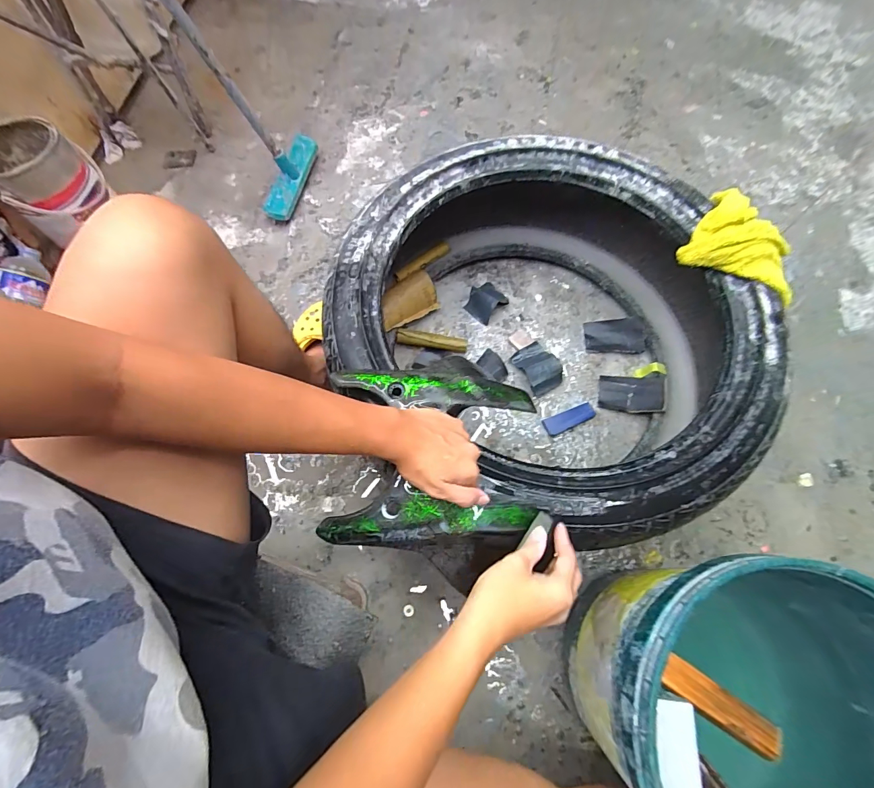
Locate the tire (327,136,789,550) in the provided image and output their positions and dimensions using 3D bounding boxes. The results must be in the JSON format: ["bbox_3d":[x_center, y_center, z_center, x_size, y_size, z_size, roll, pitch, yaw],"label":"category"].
[{"bbox_3d":[0.189,-0.121,0.696,0.620,0.262,0.609,0,68,-1],"label":"tire"}]

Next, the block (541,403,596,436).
[{"bbox_3d":[0.250,0.049,0.756,0.099,0.015,0.035,-18,69,-8],"label":"block"}]

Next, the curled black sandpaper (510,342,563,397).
[{"bbox_3d":[0.201,-0.054,0.780,0.078,0.022,0.096,-28,71,-12],"label":"curled black sandpaper"}]

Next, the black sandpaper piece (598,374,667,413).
[{"bbox_3d":[0.370,-0.003,0.761,0.115,0.020,0.077,3,65,28],"label":"black sandpaper piece"}]

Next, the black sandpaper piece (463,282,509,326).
[{"bbox_3d":[0.105,-0.202,0.836,0.072,0.050,0.087,41,73,14],"label":"black sandpaper piece"}]

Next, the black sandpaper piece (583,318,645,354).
[{"bbox_3d":[0.361,-0.118,0.814,0.112,0.012,0.071,1,84,14],"label":"black sandpaper piece"}]

